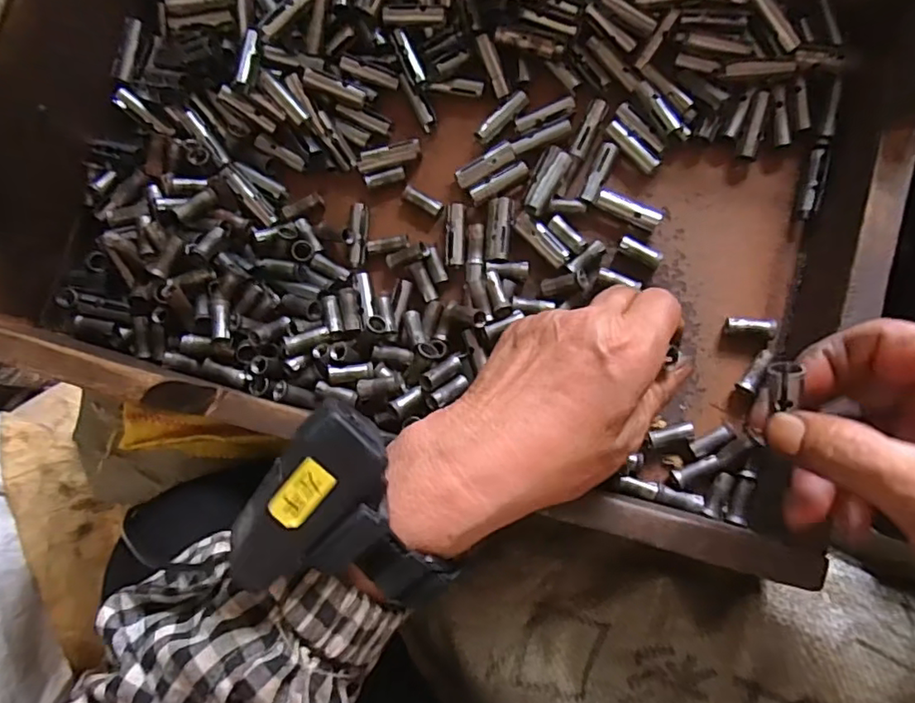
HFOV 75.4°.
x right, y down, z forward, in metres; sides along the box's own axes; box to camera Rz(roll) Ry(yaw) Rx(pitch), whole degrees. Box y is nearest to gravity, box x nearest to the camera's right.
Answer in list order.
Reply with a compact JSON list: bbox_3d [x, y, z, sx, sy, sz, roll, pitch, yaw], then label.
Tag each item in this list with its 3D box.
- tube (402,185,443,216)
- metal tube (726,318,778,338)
[{"bbox_3d":[-0.020,-0.090,0.356,0.026,0.010,0.008,33,88,10],"label":"tube"},{"bbox_3d":[0.161,-0.013,0.326,0.024,0.012,0.011,1,83,7],"label":"metal tube"}]

